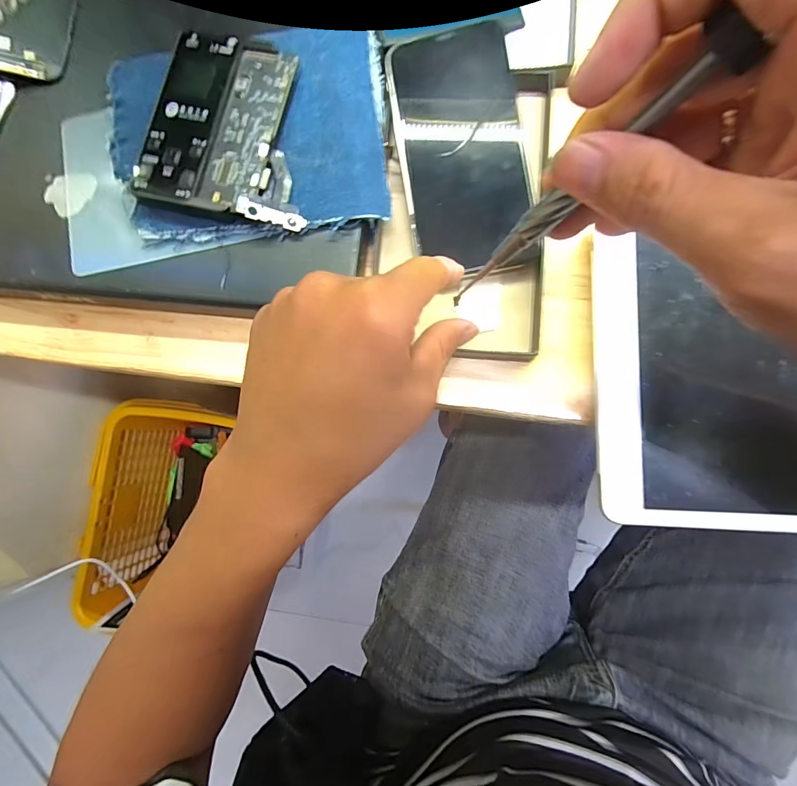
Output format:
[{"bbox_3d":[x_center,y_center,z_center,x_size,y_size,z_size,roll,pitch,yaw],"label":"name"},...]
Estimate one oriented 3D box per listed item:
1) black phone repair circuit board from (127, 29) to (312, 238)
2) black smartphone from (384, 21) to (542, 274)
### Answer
[{"bbox_3d":[-0.095,-0.151,0.227,0.095,0.013,0.100,12,86,6],"label":"black phone repair circuit board"},{"bbox_3d":[0.036,-0.137,0.228,0.068,0.014,0.132,-11,91,11],"label":"black smartphone"}]

